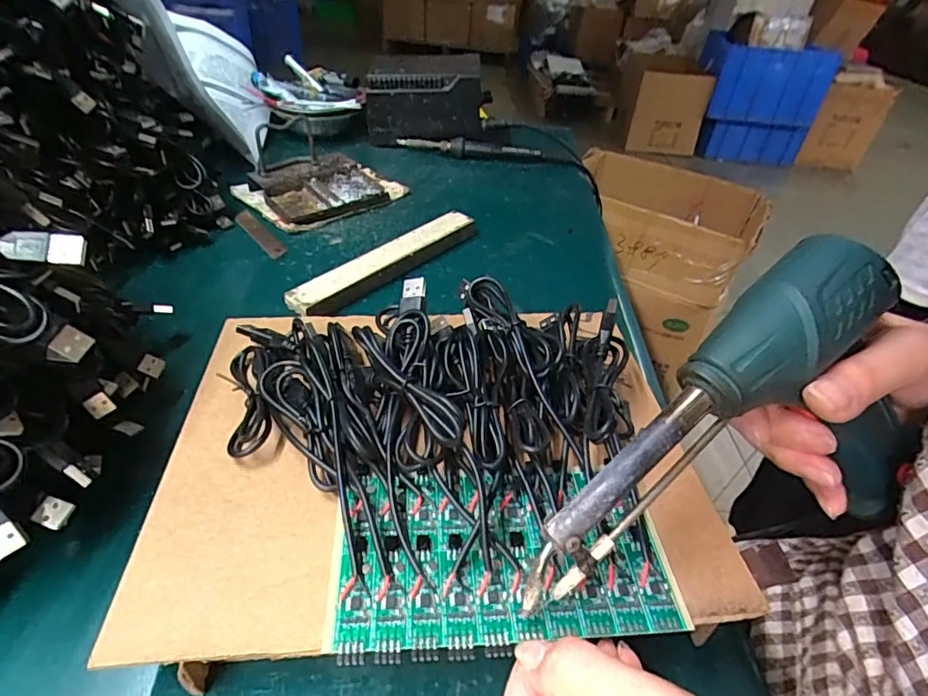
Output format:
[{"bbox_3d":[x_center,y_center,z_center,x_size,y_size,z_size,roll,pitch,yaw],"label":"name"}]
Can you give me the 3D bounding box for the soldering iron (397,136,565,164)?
[{"bbox_3d":[0.020,-0.250,0.668,0.203,0.023,0.026,5,39,-1],"label":"soldering iron"}]

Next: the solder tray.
[{"bbox_3d":[-0.145,-0.172,0.556,0.148,0.028,0.109,-25,48,-33],"label":"solder tray"}]

